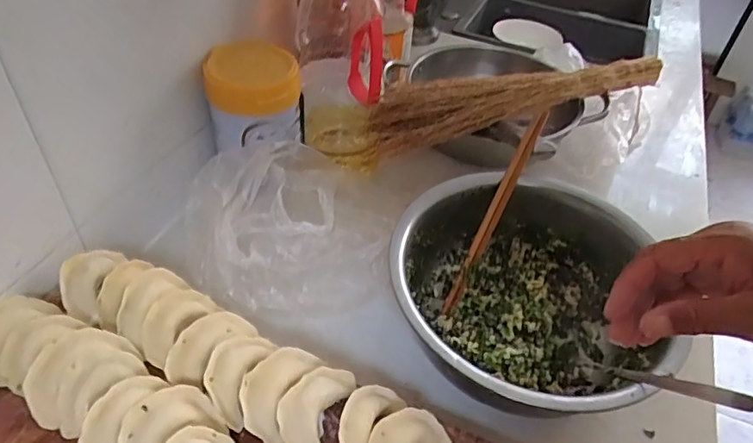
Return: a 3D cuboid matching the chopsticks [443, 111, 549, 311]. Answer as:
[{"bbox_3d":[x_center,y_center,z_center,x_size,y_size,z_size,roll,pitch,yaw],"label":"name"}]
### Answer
[{"bbox_3d":[0.127,-0.012,0.572,0.015,0.018,0.242,25,83,18],"label":"chopsticks"}]

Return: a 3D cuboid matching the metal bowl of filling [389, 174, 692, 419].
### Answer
[{"bbox_3d":[0.130,0.073,0.527,0.218,0.098,0.261,19,45,13],"label":"metal bowl of filling"}]

